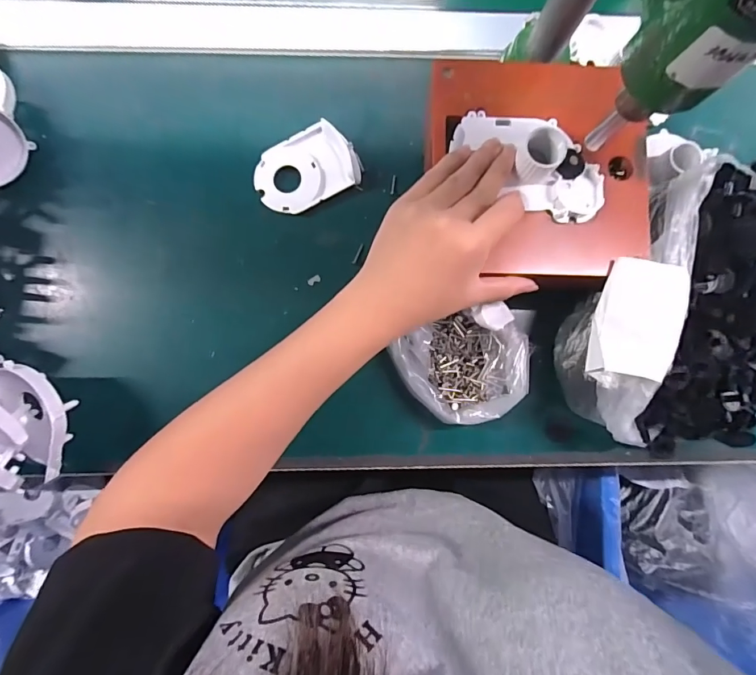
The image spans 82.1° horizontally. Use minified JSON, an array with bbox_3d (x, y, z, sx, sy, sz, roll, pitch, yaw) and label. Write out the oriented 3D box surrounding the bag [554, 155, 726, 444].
[{"bbox_3d":[0.186,-0.031,0.324,0.073,0.084,0.214,11,87,-1],"label":"bag"}]

